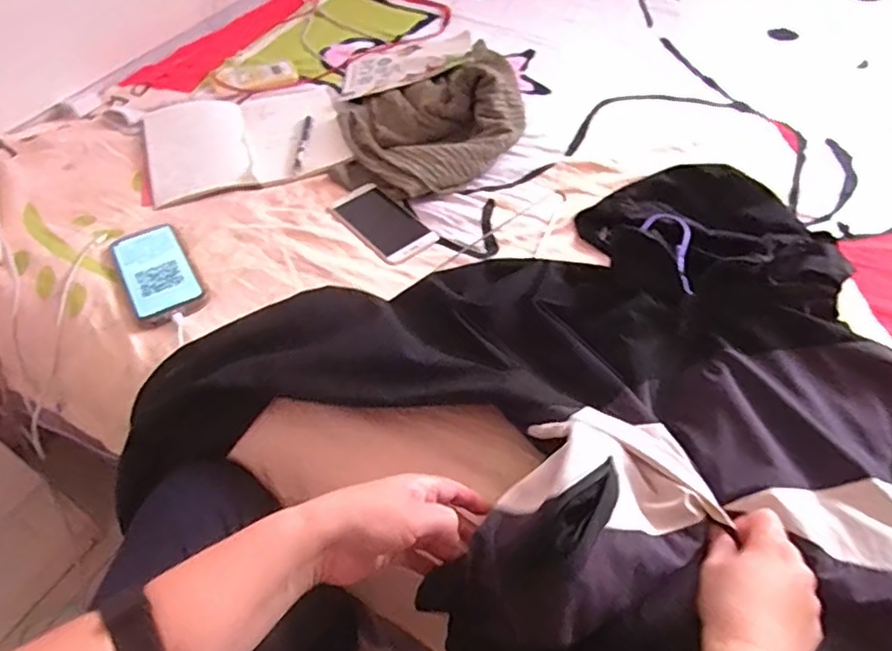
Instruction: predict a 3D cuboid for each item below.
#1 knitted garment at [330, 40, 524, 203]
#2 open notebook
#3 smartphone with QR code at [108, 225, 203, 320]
[{"bbox_3d":[-0.025,-0.304,0.862,0.279,0.082,0.292,-10,50,-4],"label":"knitted garment"},{"bbox_3d":[-0.299,-0.277,0.898,0.284,0.027,0.227,-17,51,-9],"label":"open notebook"},{"bbox_3d":[-0.343,-0.068,0.721,0.077,0.004,0.156,-28,54,-17],"label":"smartphone with QR code"}]

